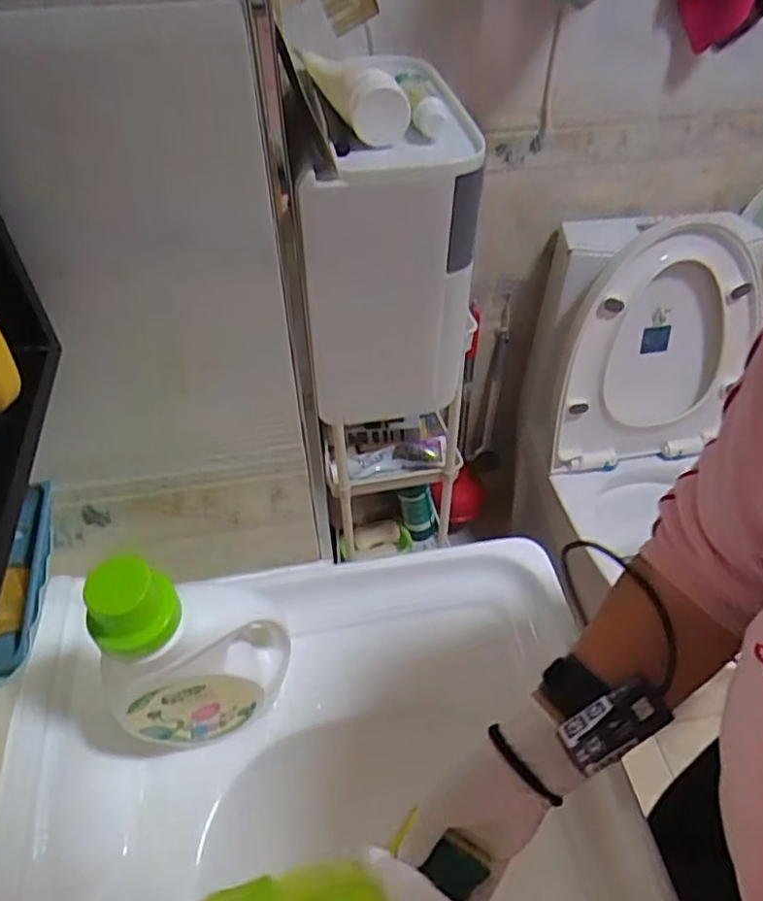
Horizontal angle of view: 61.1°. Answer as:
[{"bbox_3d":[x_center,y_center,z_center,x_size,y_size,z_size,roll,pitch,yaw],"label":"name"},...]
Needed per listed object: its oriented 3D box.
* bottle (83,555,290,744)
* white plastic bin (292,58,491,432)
[{"bbox_3d":[-0.143,0.148,0.493,0.132,0.200,0.058,-25,51,-22],"label":"bottle"},{"bbox_3d":[0.003,-0.163,0.501,0.117,0.217,0.178,-3,47,-2],"label":"white plastic bin"}]

